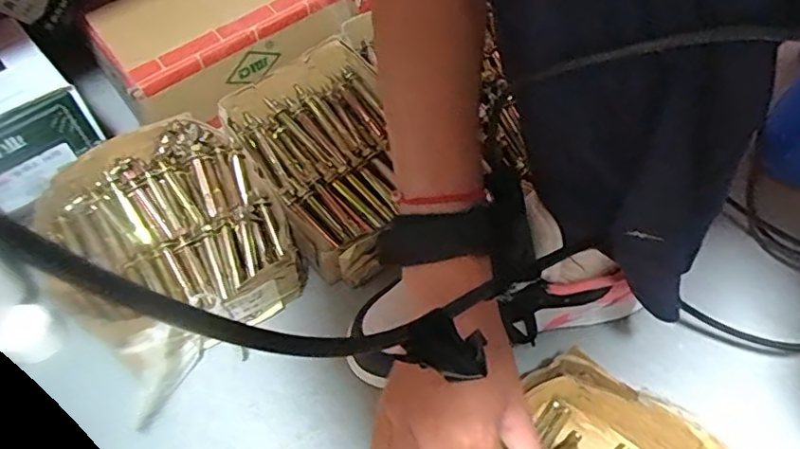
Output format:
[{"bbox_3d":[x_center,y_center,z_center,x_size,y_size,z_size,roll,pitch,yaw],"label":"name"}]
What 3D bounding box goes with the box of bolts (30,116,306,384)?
[{"bbox_3d":[-0.207,0.013,0.510,0.191,0.077,0.241,-29,56,-16],"label":"box of bolts"}]

